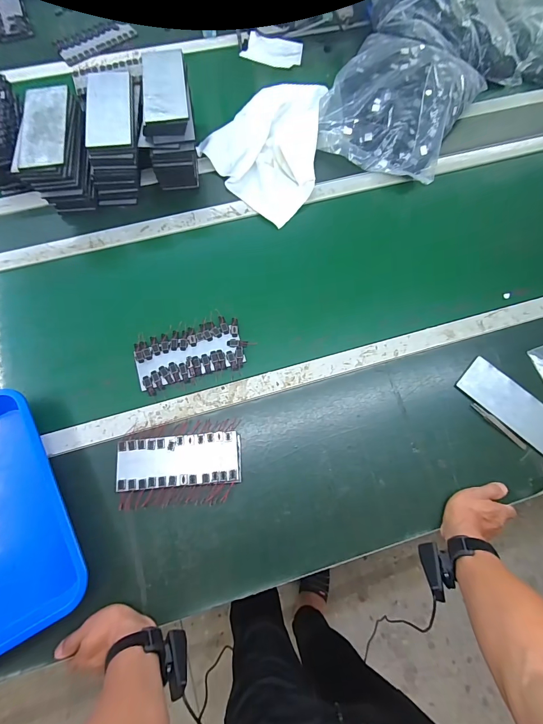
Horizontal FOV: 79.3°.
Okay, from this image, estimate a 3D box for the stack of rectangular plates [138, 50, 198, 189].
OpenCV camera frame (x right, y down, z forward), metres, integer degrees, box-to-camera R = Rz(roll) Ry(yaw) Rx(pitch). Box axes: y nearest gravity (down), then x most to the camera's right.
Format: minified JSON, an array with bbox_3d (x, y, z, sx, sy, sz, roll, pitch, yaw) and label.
[{"bbox_3d":[-0.215,-0.507,0.695,0.108,0.138,0.220,-6,75,-3],"label":"stack of rectangular plates"}]

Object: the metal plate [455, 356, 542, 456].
[{"bbox_3d":[0.454,0.082,0.614,0.206,0.011,0.084,41,78,9],"label":"metal plate"}]

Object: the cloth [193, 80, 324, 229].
[{"bbox_3d":[0.017,-0.512,0.761,0.282,0.038,0.340,38,77,8],"label":"cloth"}]

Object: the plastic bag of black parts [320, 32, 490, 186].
[{"bbox_3d":[0.293,-0.605,0.765,0.308,0.099,0.346,30,76,6],"label":"plastic bag of black parts"}]

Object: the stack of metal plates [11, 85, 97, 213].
[{"bbox_3d":[-0.422,-0.429,0.675,0.121,0.131,0.214,-7,75,-3],"label":"stack of metal plates"}]

